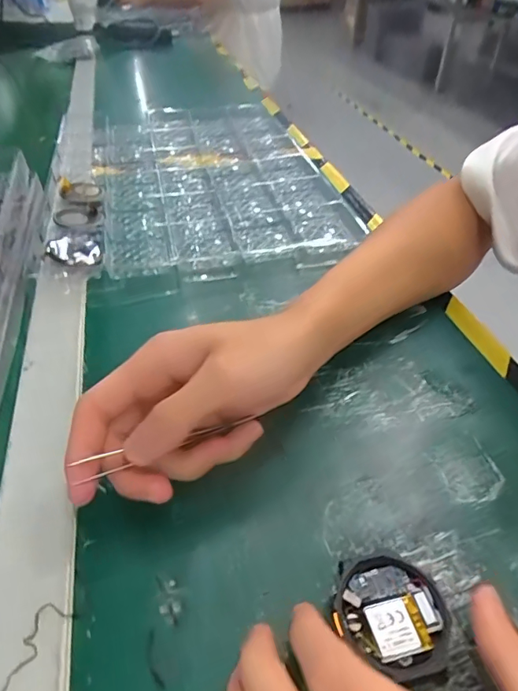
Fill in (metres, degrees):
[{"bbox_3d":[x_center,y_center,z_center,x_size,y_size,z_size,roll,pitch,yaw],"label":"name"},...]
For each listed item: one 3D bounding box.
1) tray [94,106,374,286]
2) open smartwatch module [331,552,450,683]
[{"bbox_3d":[-0.060,-0.207,0.567,0.245,0.033,0.436,-9,43,-11],"label":"tray"},{"bbox_3d":[0.058,0.116,0.214,0.048,0.009,0.051,17,43,11],"label":"open smartwatch module"}]

